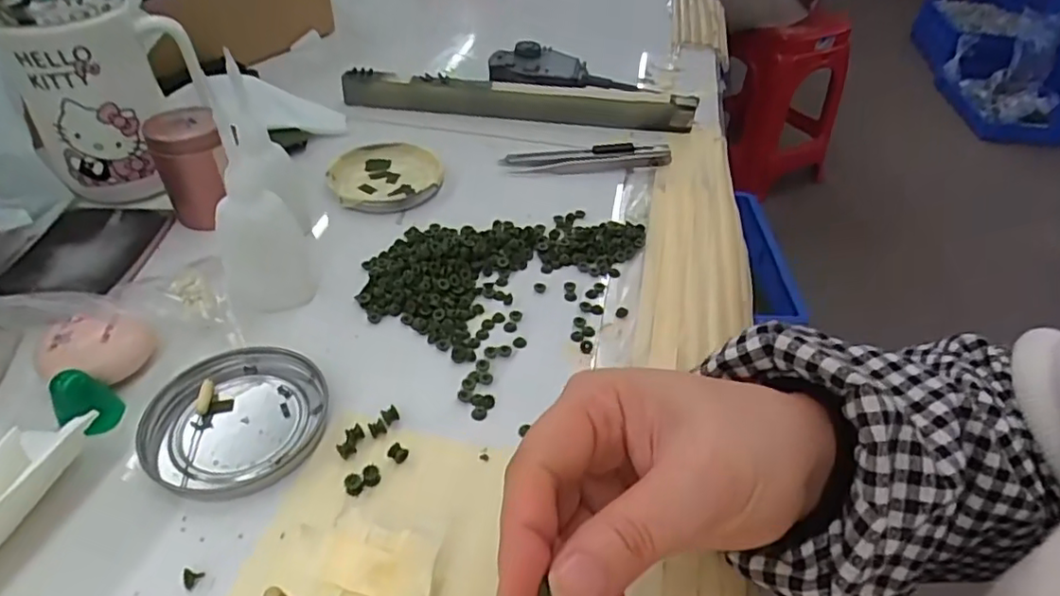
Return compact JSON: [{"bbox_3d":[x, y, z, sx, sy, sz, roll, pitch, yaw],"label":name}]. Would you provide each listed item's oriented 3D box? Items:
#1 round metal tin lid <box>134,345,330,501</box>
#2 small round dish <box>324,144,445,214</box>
[{"bbox_3d":[-0.135,0.055,0.282,0.075,0.008,0.076,2,43,-2],"label":"round metal tin lid"},{"bbox_3d":[-0.105,-0.090,0.439,0.075,0.011,0.080,2,43,-2],"label":"small round dish"}]

